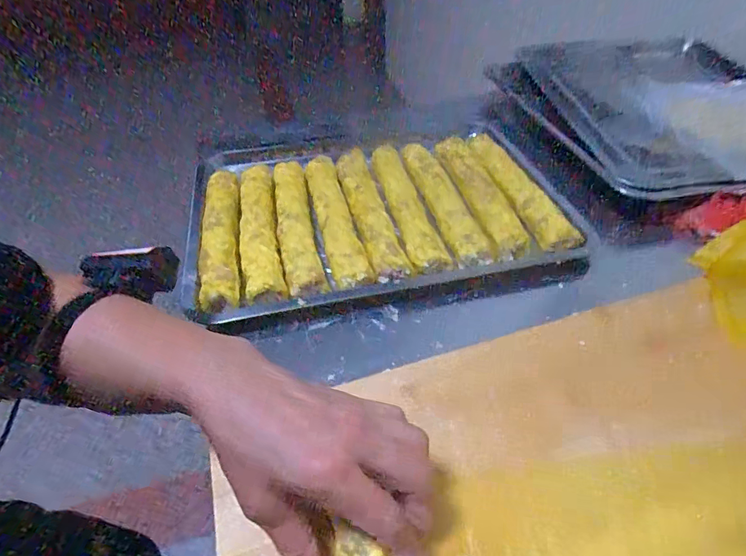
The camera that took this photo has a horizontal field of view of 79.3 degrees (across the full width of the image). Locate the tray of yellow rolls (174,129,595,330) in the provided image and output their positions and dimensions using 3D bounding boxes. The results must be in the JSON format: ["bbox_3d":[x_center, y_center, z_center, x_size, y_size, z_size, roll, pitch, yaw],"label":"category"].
[{"bbox_3d":[0.005,-0.101,0.531,0.412,0.045,0.300,-9,45,-7],"label":"tray of yellow rolls"}]

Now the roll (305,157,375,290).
[{"bbox_3d":[-0.044,-0.069,0.508,0.039,0.022,0.218,-11,45,-9],"label":"roll"}]

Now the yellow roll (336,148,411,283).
[{"bbox_3d":[-0.005,-0.079,0.507,0.038,0.022,0.211,-11,45,-9],"label":"yellow roll"}]

